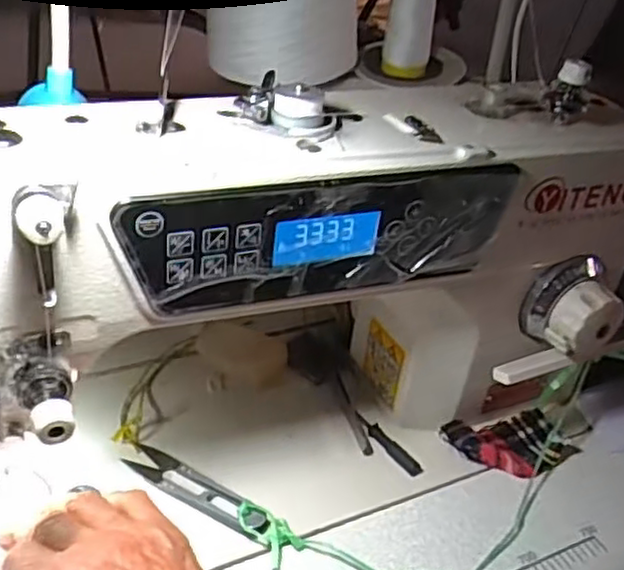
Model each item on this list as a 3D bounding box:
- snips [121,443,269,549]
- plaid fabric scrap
[{"bbox_3d":[-0.068,0.124,0.422,0.104,0.009,0.023,26,38,26],"label":"snips"},{"bbox_3d":[0.138,0.106,0.478,0.087,0.014,0.050,-6,36,-19],"label":"plaid fabric scrap"}]

